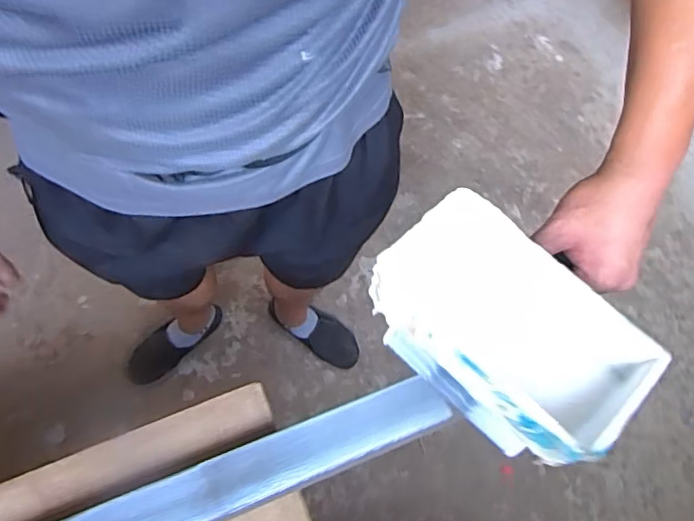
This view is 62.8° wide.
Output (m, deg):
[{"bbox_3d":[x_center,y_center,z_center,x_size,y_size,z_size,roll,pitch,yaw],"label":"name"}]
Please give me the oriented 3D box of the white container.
[{"bbox_3d":[0.116,0.056,0.449,0.187,0.141,0.103,42,73,12],"label":"white container"}]

